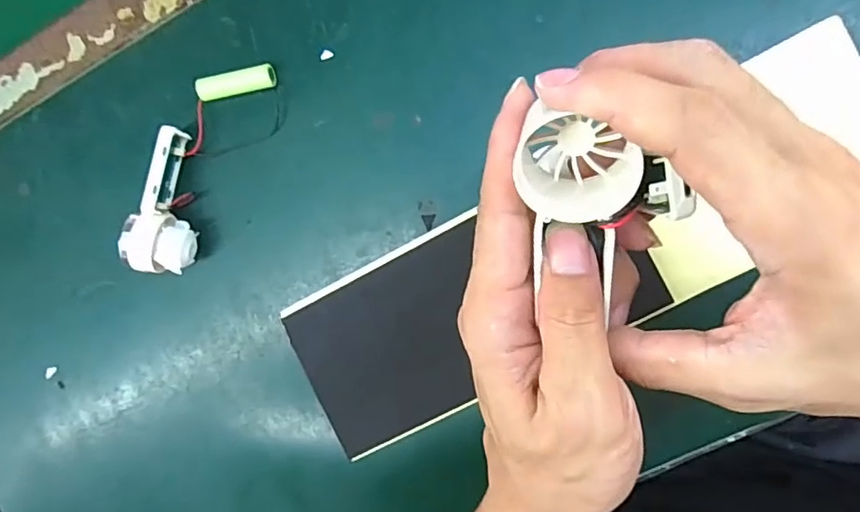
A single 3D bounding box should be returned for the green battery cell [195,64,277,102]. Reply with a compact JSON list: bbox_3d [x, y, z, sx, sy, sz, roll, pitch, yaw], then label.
[{"bbox_3d":[-0.124,-0.112,0.371,0.051,0.012,0.015,-12,91,10],"label":"green battery cell"}]

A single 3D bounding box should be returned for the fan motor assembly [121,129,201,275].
[{"bbox_3d":[-0.169,-0.036,0.372,0.031,0.039,0.091,6,94,9],"label":"fan motor assembly"}]

